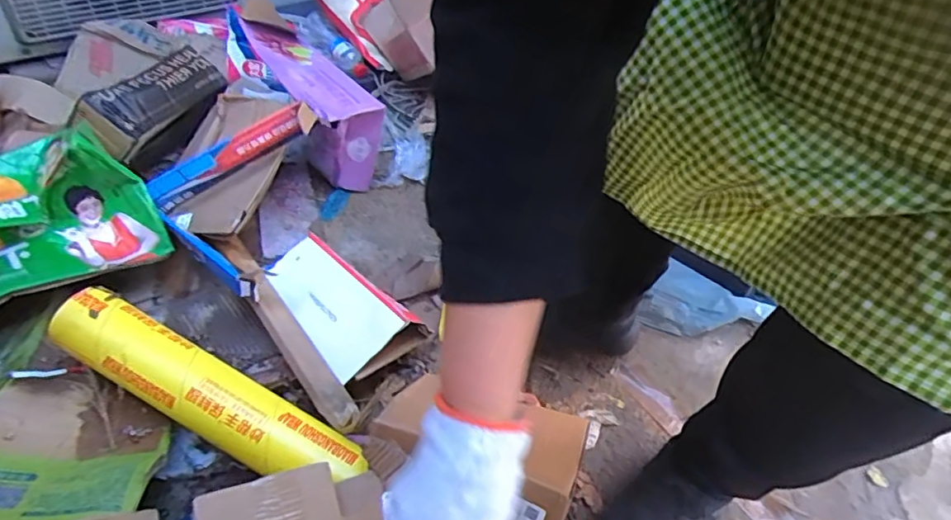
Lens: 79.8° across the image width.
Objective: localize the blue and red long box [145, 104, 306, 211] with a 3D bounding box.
[{"bbox_3d":[-0.404,-0.170,0.931,0.272,0.066,0.035,-32,51,-8],"label":"blue and red long box"}]

